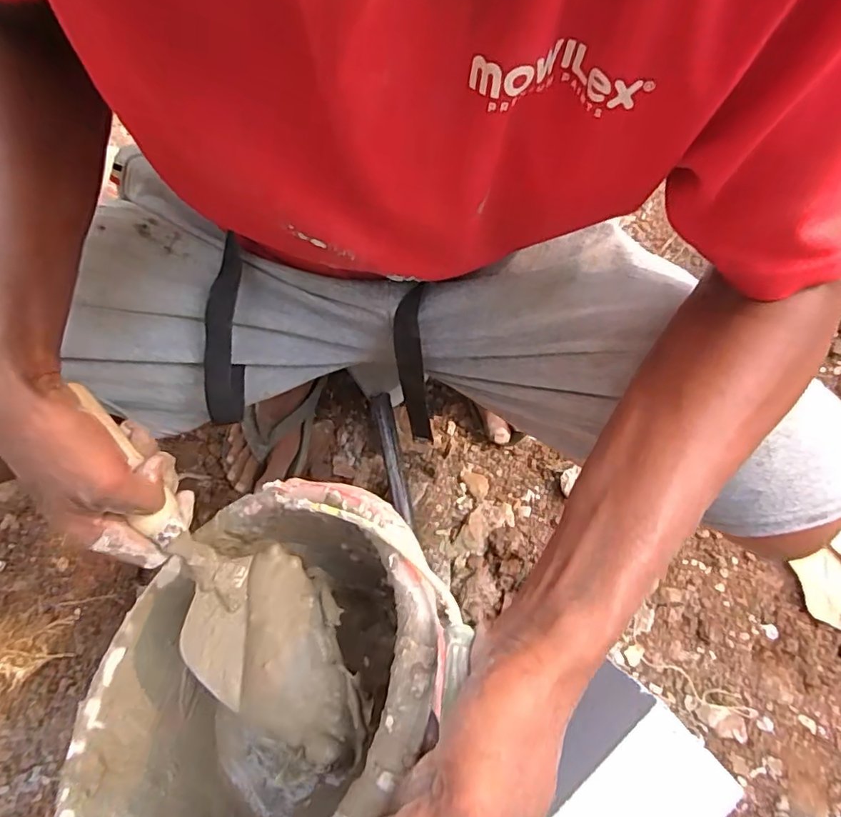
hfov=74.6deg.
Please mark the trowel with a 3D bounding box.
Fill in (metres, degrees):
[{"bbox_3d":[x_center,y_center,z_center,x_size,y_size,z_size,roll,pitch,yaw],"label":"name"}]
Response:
[{"bbox_3d":[-0.134,0.109,0.348,0.093,0.097,0.262,-39,81,-14],"label":"trowel"}]

